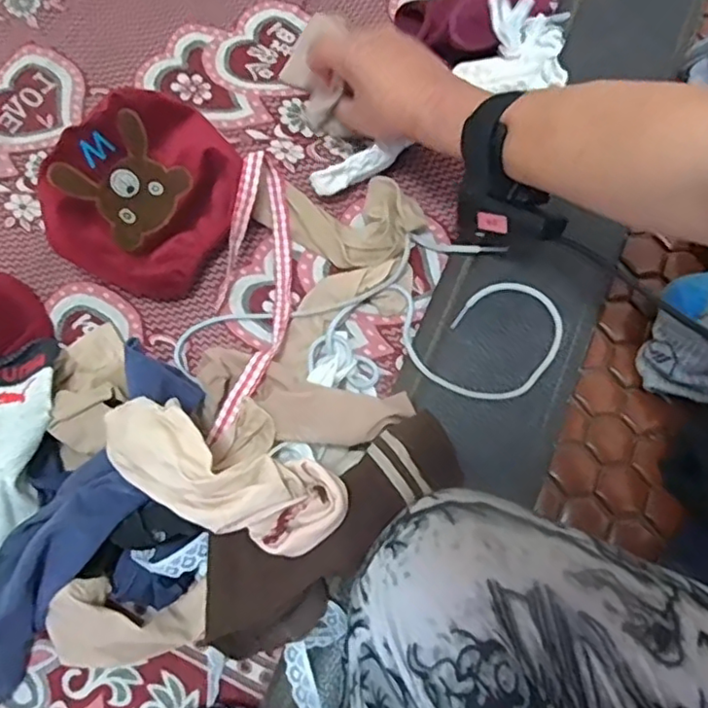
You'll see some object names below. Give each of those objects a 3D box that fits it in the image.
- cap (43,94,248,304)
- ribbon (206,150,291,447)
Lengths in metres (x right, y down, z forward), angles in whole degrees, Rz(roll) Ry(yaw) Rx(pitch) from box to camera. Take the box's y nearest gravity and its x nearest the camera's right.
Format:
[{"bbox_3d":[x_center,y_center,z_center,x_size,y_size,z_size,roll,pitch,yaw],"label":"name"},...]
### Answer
[{"bbox_3d":[-0.153,-0.119,0.482,0.126,0.074,0.152,32,75,12],"label":"cap"},{"bbox_3d":[-0.077,-0.044,0.461,0.051,0.054,0.219,0,71,2],"label":"ribbon"}]

